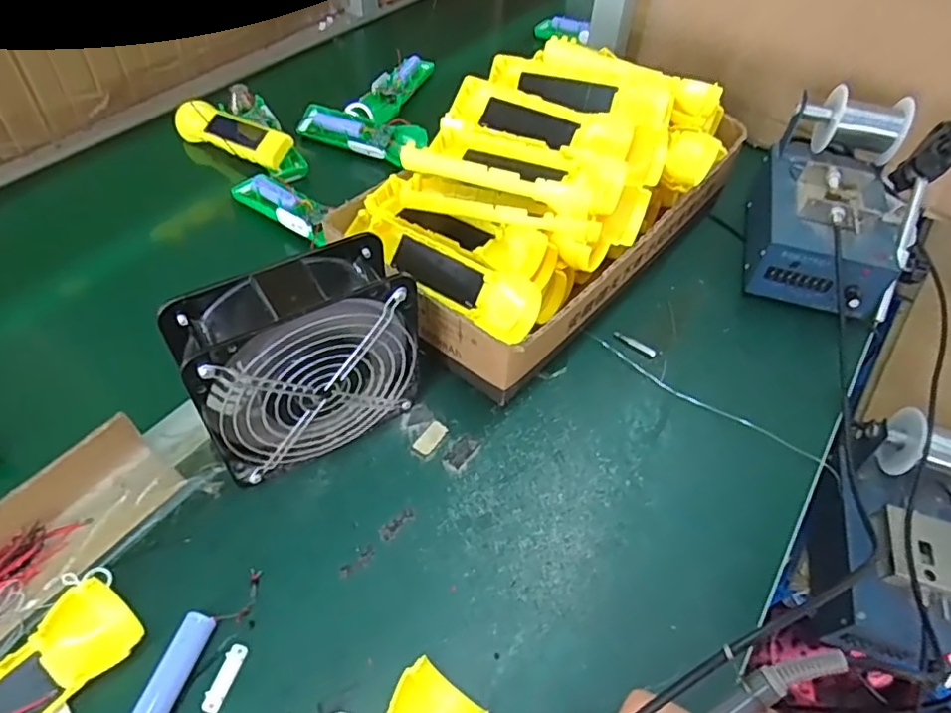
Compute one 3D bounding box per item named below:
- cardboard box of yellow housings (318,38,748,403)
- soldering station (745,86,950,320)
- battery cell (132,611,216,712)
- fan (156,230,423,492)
[{"bbox_3d":[0.065,-0.154,0.563,0.205,0.153,0.354,35,56,21],"label":"cardboard box of yellow housings"},{"bbox_3d":[0.365,-0.157,0.602,0.151,0.133,0.235,18,52,9],"label":"soldering station"},{"bbox_3d":[-0.177,0.185,0.356,0.017,0.015,0.066,16,51,7],"label":"battery cell"},{"bbox_3d":[-0.116,0.006,0.423,0.147,0.147,0.061,-25,57,-23],"label":"fan"}]

